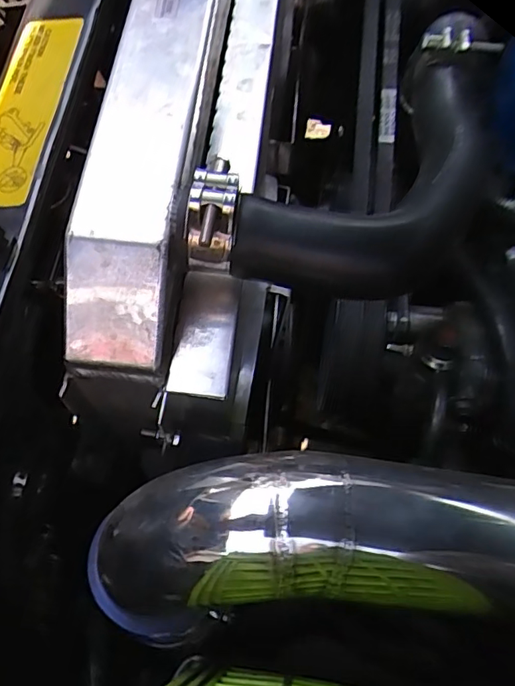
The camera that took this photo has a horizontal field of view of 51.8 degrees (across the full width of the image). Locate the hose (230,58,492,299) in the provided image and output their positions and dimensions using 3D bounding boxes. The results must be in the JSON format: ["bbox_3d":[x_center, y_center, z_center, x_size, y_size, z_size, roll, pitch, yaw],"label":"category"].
[{"bbox_3d":[0.082,-0.095,0.300,0.088,0.063,0.221,36,72,14],"label":"hose"}]

